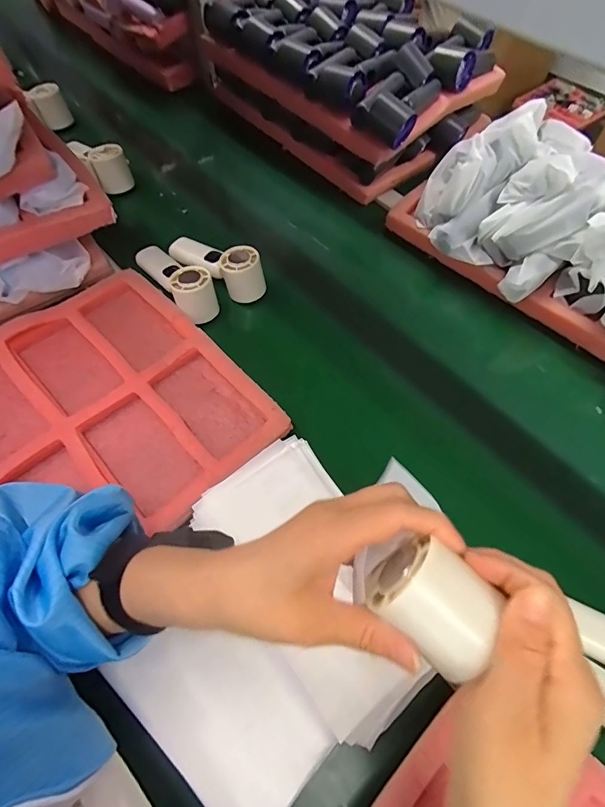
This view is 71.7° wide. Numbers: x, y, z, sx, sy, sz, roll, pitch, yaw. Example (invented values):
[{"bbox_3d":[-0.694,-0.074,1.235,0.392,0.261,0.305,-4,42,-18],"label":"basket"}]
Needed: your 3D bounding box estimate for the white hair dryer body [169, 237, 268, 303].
[{"bbox_3d":[-0.121,-0.202,0.596,0.158,0.060,0.053,38,65,18],"label":"white hair dryer body"}]

